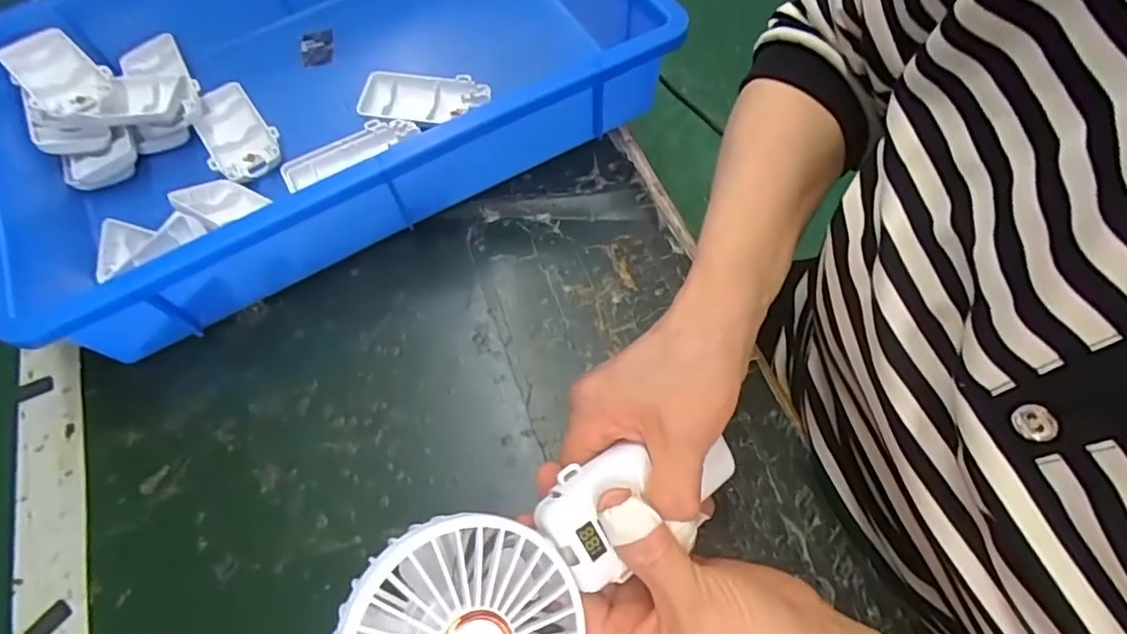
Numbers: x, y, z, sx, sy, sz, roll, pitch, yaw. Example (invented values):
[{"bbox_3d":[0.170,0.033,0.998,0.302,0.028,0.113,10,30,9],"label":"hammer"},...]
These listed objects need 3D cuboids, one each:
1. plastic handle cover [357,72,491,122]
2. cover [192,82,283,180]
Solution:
[{"bbox_3d":[-0.101,-0.161,0.439,0.092,0.017,0.042,1,65,4],"label":"plastic handle cover"},{"bbox_3d":[-0.245,-0.138,0.441,0.047,0.013,0.098,-32,67,-12],"label":"cover"}]

